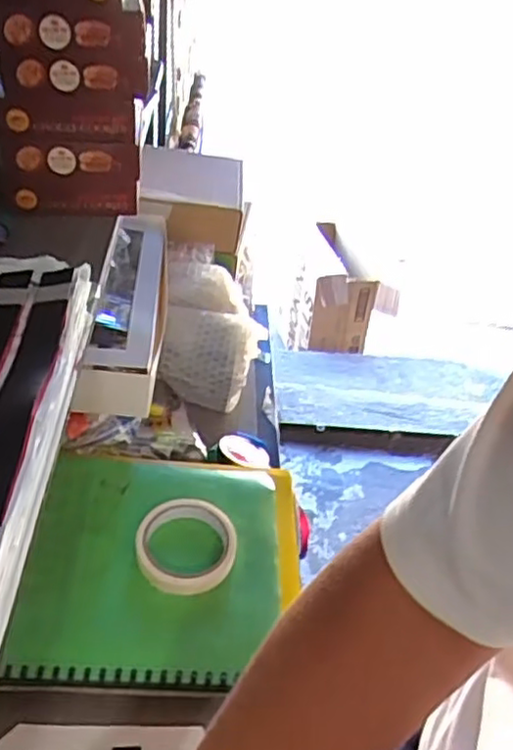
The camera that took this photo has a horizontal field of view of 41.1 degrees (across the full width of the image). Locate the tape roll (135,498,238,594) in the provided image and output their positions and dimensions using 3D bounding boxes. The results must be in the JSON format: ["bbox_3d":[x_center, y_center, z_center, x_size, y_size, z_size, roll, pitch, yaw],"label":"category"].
[{"bbox_3d":[-0.068,0.165,0.658,0.093,0.031,0.092,1,39,-8],"label":"tape roll"}]

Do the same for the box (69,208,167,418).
[{"bbox_3d":[-0.146,-0.082,0.809,0.077,0.088,0.294,3,39,-5],"label":"box"}]

